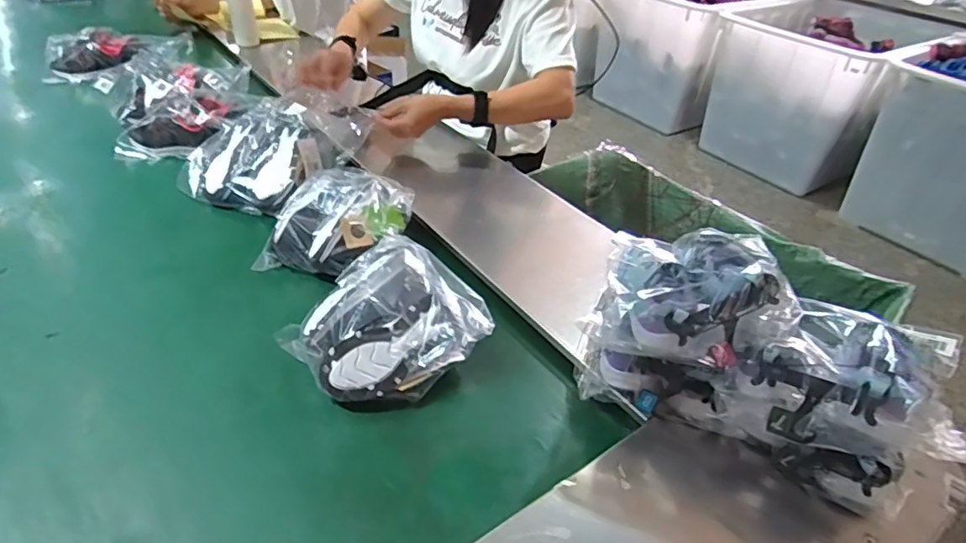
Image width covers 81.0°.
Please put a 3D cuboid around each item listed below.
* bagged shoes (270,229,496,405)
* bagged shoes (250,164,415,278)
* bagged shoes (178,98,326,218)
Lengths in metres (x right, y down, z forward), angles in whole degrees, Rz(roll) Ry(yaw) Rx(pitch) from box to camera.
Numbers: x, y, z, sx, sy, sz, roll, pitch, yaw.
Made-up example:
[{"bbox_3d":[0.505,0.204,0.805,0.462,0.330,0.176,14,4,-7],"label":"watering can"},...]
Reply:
[{"bbox_3d":[-0.121,0.063,0.689,0.193,0.094,0.201,-28,49,-35],"label":"bagged shoes"},{"bbox_3d":[-0.218,-0.073,0.847,0.172,0.089,0.178,17,40,15],"label":"bagged shoes"},{"bbox_3d":[-0.382,-0.205,0.989,0.206,0.112,0.214,11,39,8],"label":"bagged shoes"}]

